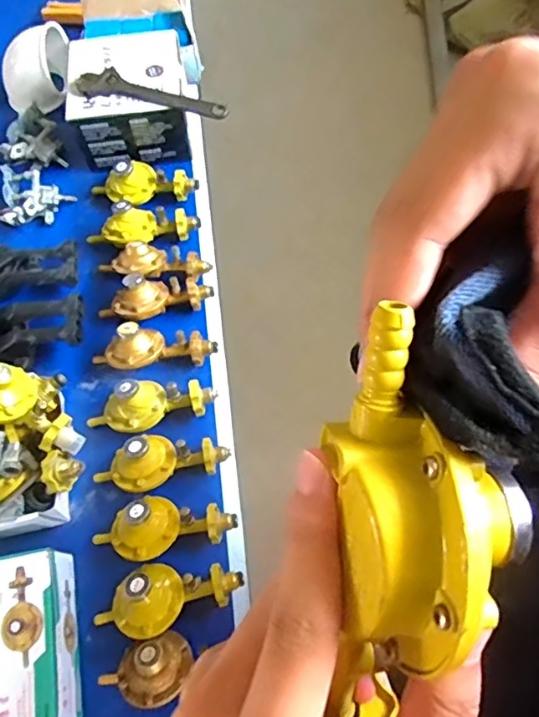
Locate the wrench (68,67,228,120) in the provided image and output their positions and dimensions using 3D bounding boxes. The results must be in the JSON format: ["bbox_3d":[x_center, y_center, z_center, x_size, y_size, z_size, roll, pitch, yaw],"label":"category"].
[{"bbox_3d":[-0.182,-0.410,0.854,0.245,0.019,0.053,13,68,8],"label":"wrench"}]

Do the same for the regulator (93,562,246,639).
[{"bbox_3d":[-0.120,0.272,0.640,0.168,0.059,0.070,-19,67,-6],"label":"regulator"}]

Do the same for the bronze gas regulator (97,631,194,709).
[{"bbox_3d":[-0.132,0.348,0.615,0.074,0.049,0.096,40,74,18],"label":"bronze gas regulator"}]

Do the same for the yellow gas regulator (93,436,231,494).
[{"bbox_3d":[-0.141,0.127,0.701,0.172,0.049,0.075,-16,67,-4],"label":"yellow gas regulator"}]

